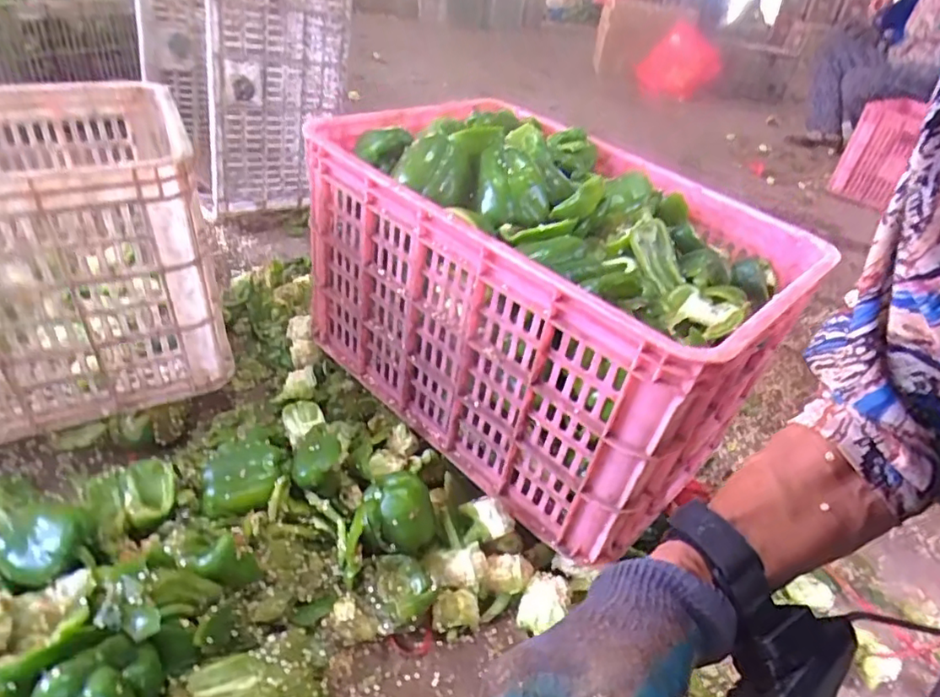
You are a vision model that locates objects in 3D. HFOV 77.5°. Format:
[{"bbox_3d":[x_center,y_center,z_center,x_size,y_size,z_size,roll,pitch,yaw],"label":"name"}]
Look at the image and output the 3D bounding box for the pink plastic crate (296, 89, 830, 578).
[{"bbox_3d":[0.091,-0.068,0.719,0.500,0.331,0.357,32,40,32],"label":"pink plastic crate"}]

